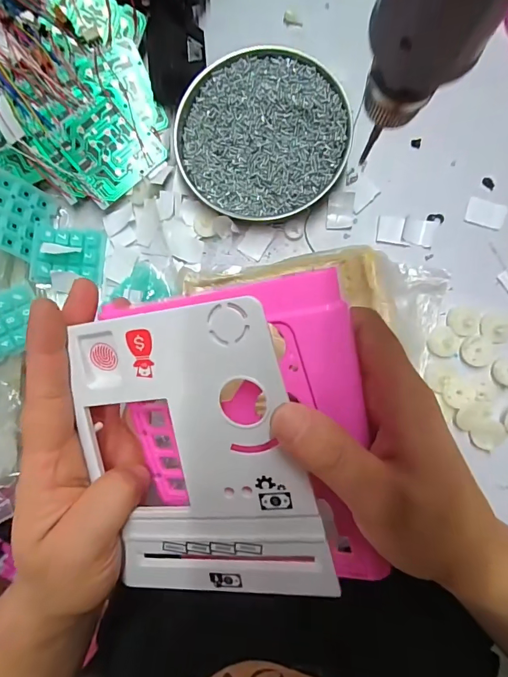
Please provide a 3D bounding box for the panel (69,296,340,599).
[{"bbox_3d":[-0.028,0.056,0.188,0.105,0.005,0.140,-8,99,18],"label":"panel"}]

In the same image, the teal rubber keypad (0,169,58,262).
[{"bbox_3d":[-0.189,-0.097,0.321,0.005,0.048,0.058,6,77,36],"label":"teal rubber keypad"}]

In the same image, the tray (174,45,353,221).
[{"bbox_3d":[0.006,-0.161,0.319,0.130,0.016,0.131,0,88,6],"label":"tray"}]

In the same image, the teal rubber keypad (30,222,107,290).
[{"bbox_3d":[-0.154,-0.070,0.334,0.057,0.012,0.050,5,85,-7],"label":"teal rubber keypad"}]

